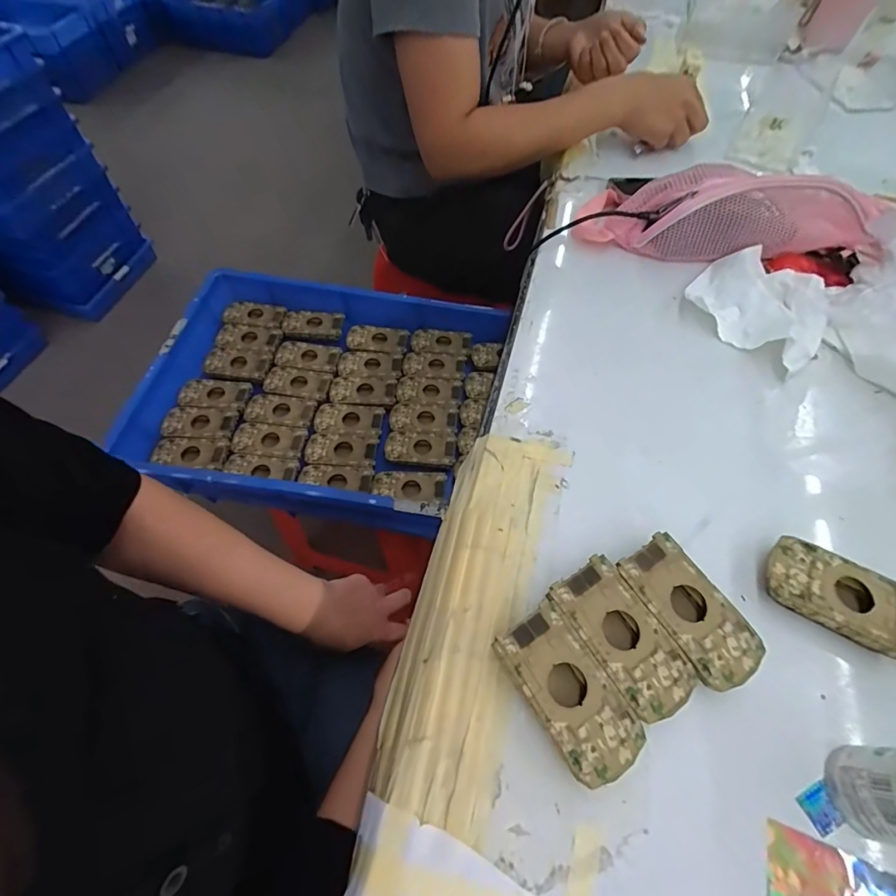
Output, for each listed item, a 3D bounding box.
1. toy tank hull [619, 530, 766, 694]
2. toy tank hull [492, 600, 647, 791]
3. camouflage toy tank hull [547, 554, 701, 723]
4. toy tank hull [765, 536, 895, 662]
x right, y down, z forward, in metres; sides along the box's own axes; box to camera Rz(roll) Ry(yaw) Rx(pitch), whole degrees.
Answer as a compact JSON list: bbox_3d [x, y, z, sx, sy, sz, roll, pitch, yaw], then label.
[{"bbox_3d":[0.164,0.114,0.311,0.050,0.029,0.096,-28,64,-16],"label":"toy tank hull"},{"bbox_3d":[0.074,0.154,0.282,0.049,0.028,0.096,-30,64,-17],"label":"toy tank hull"},{"bbox_3d":[0.114,0.128,0.301,0.050,0.028,0.096,-29,64,-16],"label":"camouflage toy tank hull"},{"bbox_3d":[0.276,0.106,0.317,0.097,0.026,0.054,26,63,14],"label":"toy tank hull"}]

